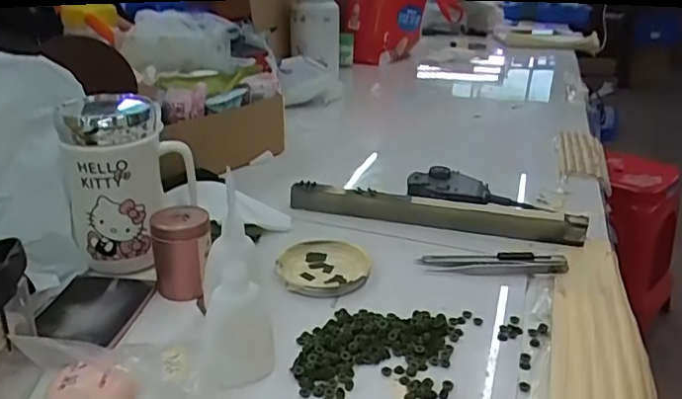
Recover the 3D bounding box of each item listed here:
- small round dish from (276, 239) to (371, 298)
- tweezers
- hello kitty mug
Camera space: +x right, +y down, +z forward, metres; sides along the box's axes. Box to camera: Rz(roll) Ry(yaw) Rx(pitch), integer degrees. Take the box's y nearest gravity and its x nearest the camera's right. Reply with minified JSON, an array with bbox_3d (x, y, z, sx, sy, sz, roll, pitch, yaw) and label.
[{"bbox_3d":[-0.015,0.057,0.484,0.077,0.009,0.079,2,24,-1],"label":"small round dish"},{"bbox_3d":[0.137,0.056,0.501,0.127,0.009,0.027,3,24,0],"label":"tweezers"},{"bbox_3d":[-0.177,-0.015,0.469,0.070,0.136,0.086,19,29,31],"label":"hello kitty mug"}]

